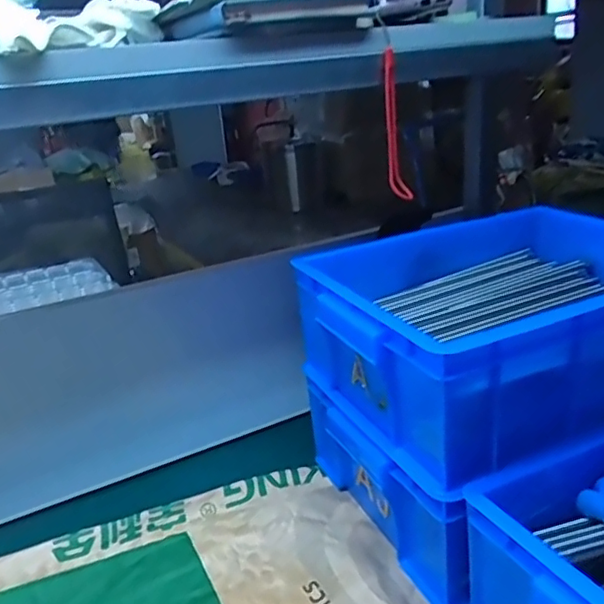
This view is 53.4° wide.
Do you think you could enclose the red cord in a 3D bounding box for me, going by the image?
[{"bbox_3d":[0.090,-0.164,0.560,0.031,0.128,0.021,-2,21,7],"label":"red cord"}]

